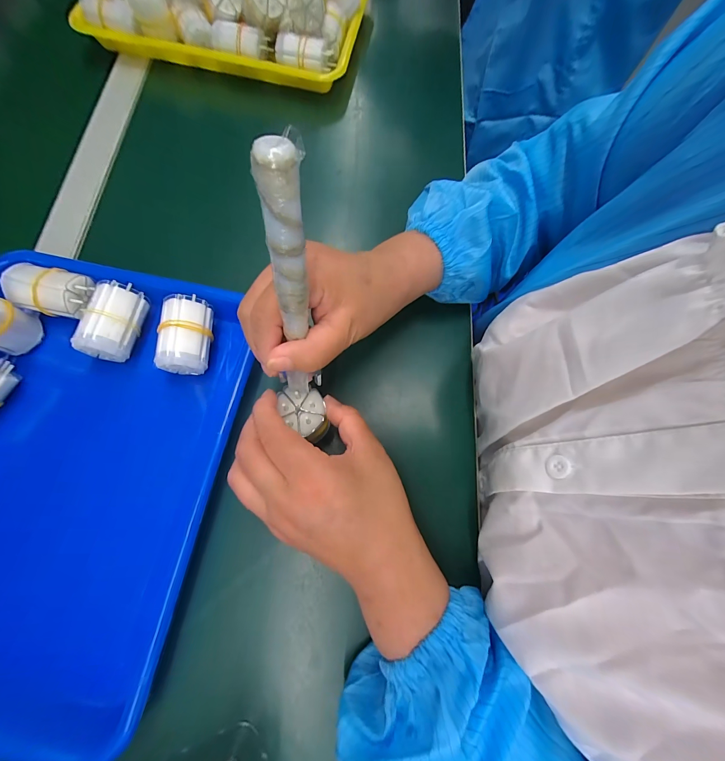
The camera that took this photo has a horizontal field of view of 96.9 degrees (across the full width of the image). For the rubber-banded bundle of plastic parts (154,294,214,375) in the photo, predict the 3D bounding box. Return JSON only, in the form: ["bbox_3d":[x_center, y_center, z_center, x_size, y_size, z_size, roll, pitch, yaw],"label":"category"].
[{"bbox_3d":[-0.151,-0.037,0.280,0.040,0.044,0.069,0,73,-2],"label":"rubber-banded bundle of plastic parts"}]

